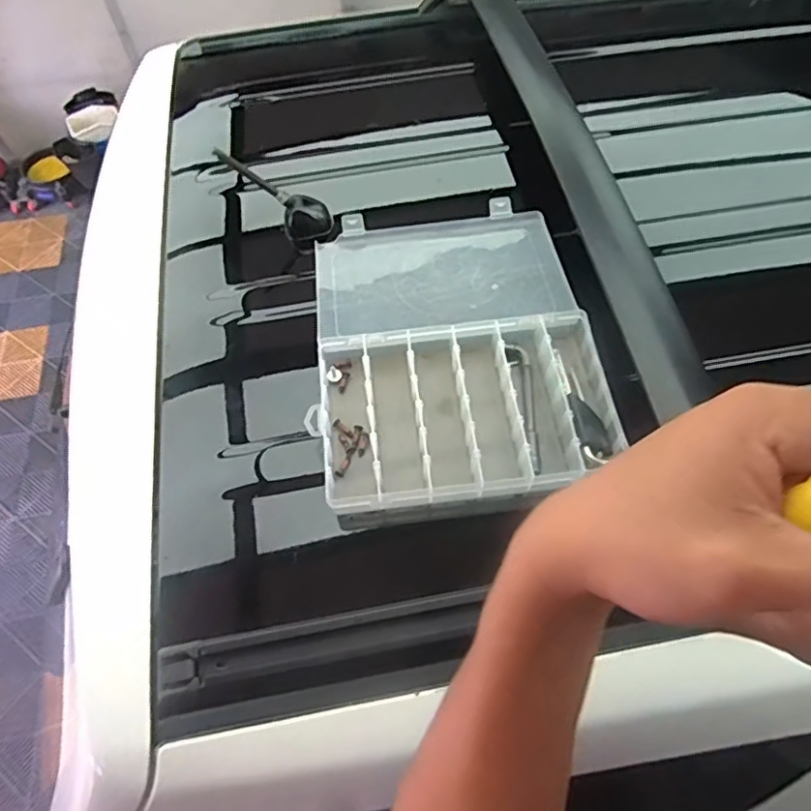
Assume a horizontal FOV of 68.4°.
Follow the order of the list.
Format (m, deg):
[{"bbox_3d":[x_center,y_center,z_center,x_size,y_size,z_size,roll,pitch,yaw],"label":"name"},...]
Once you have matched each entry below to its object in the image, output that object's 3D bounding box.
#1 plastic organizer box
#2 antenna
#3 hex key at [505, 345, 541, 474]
[{"bbox_3d":[0.049,-0.071,0.635,0.280,0.045,0.363,-6,59,-1],"label":"plastic organizer box"},{"bbox_3d":[-0.154,-0.246,0.702,0.055,0.158,0.059,-18,52,34],"label":"antenna"},{"bbox_3d":[0.119,0.003,0.595,0.023,0.016,0.140,-1,59,1],"label":"hex key"}]

